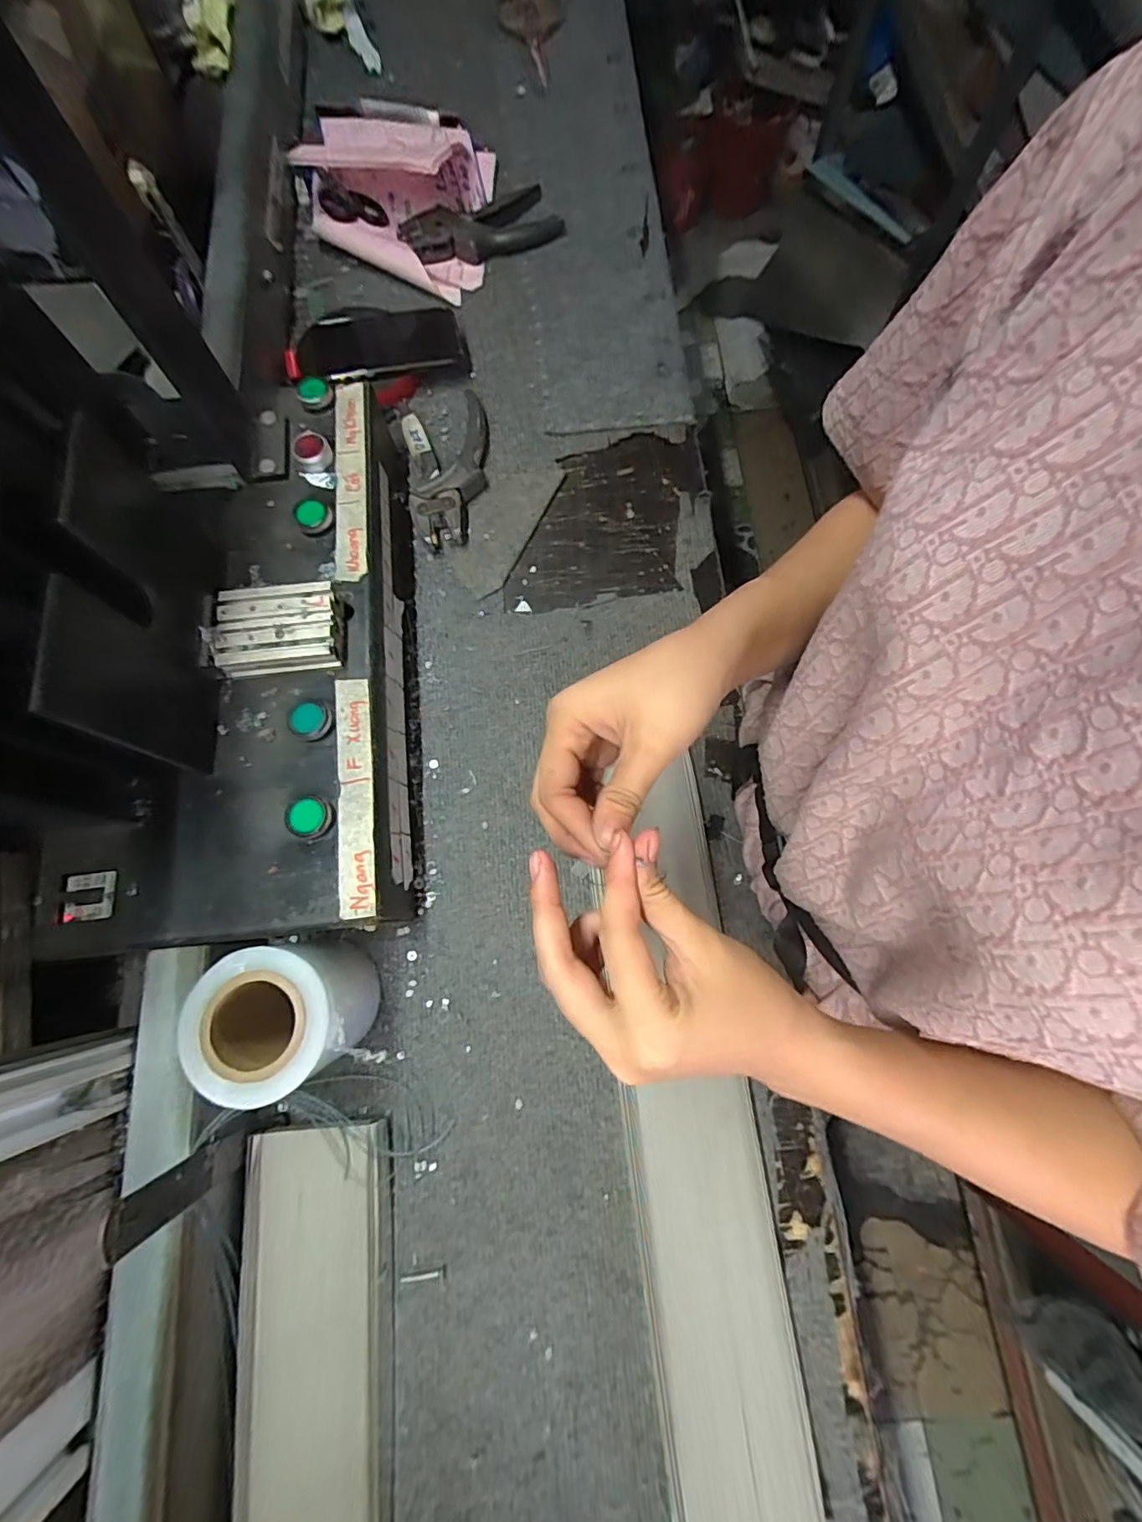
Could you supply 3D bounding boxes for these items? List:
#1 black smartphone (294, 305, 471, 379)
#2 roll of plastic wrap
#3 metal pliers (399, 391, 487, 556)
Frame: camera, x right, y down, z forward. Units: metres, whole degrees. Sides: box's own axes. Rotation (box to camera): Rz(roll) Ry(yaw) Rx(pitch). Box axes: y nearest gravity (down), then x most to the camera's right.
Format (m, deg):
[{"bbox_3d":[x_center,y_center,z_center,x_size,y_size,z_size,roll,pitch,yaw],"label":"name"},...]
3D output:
[{"bbox_3d":[-0.185,-0.408,0.551,0.161,0.022,0.082,-15,72,-11],"label":"black smartphone"},{"bbox_3d":[-0.178,0.163,0.364,0.077,0.105,0.082,0,75,1],"label":"roll of plastic wrap"},{"bbox_3d":[-0.115,-0.280,0.529,0.077,0.033,0.159,-10,75,-2],"label":"metal pliers"}]

